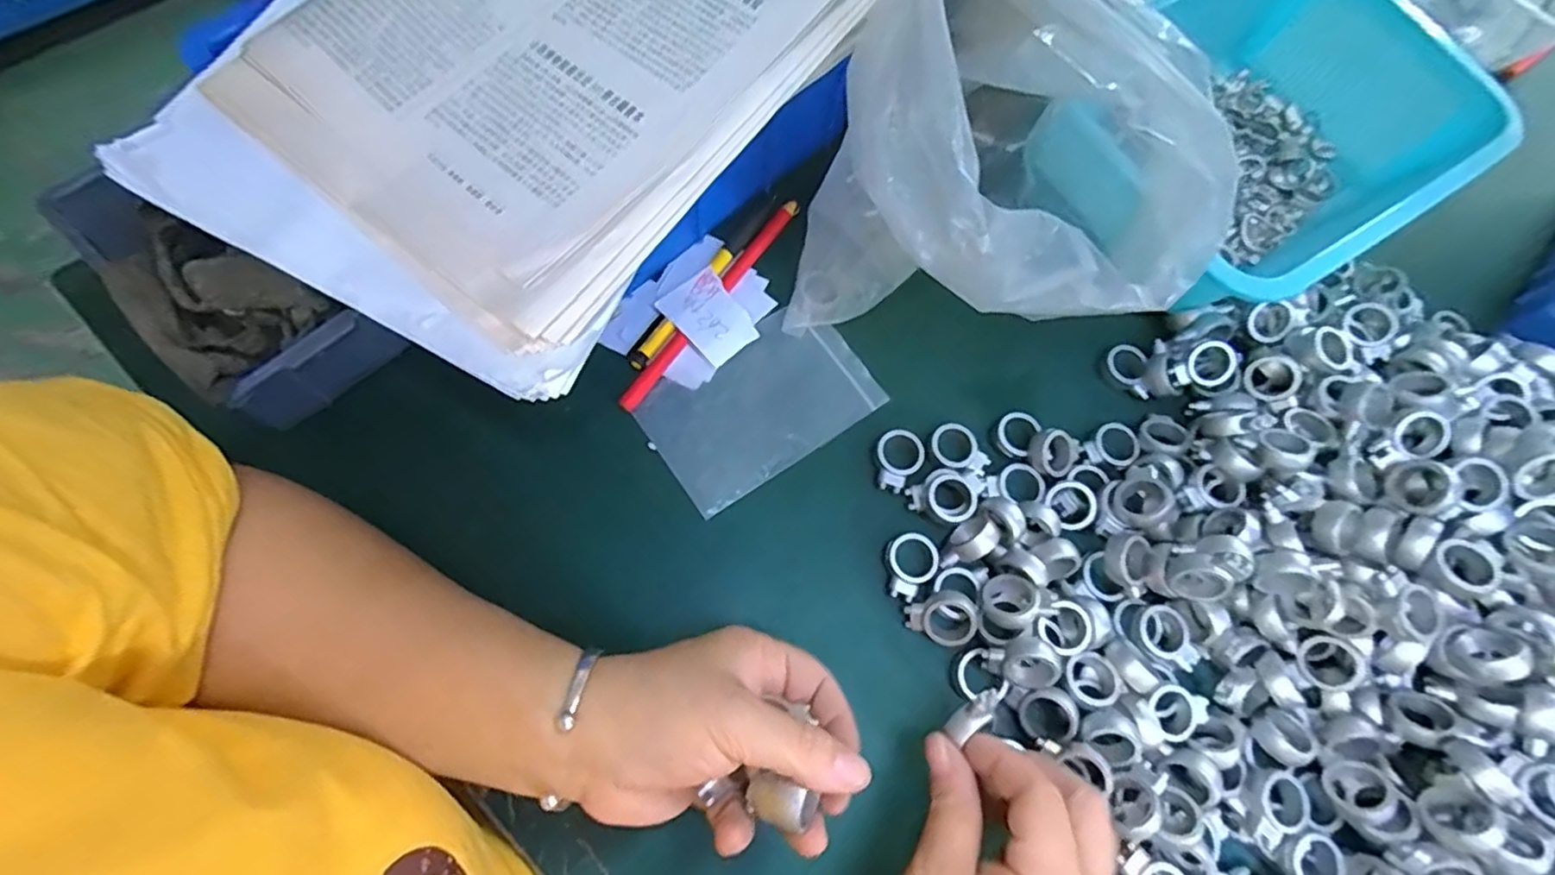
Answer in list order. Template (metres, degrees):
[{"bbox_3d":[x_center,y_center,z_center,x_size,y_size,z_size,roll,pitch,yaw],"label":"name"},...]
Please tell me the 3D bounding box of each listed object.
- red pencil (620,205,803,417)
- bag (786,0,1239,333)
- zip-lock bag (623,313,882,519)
[{"bbox_3d":[-0.036,-0.080,0.378,0.010,0.012,0.165,34,71,7],"label":"red pencil"},{"bbox_3d":[0.099,-0.113,0.313,0.162,0.169,0.155,-23,75,-13],"label":"bag"},{"bbox_3d":[-0.009,-0.019,0.363,0.124,0.005,0.076,-32,79,-15],"label":"zip-lock bag"}]

